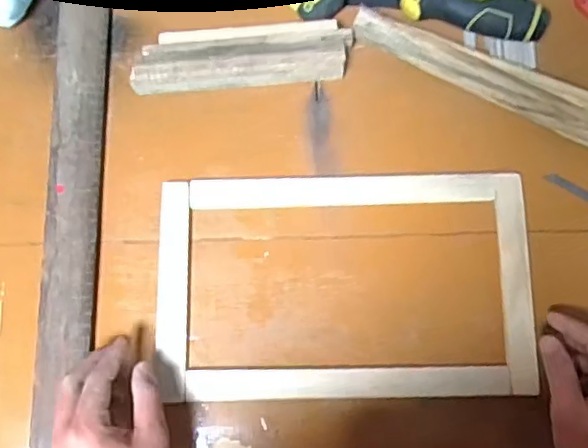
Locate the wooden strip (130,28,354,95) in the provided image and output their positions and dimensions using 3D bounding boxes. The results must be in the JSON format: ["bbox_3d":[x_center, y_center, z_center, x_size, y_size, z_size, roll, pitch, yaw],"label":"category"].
[{"bbox_3d":[-0.051,-0.162,0.599,0.215,0.031,0.054,-5,80,0],"label":"wooden strip"}]

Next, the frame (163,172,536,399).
[{"bbox_3d":[0.047,0.055,0.569,0.348,0.016,0.211,-1,80,0],"label":"frame"}]

